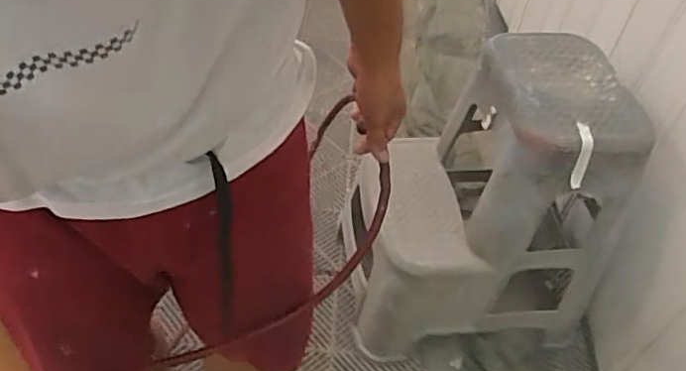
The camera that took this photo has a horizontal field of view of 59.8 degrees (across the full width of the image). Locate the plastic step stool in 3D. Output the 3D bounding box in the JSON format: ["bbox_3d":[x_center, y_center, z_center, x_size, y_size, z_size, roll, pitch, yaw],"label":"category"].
[{"bbox_3d":[0.266,0.034,1.261,0.481,0.587,0.413,-8,50,-12],"label":"plastic step stool"}]

